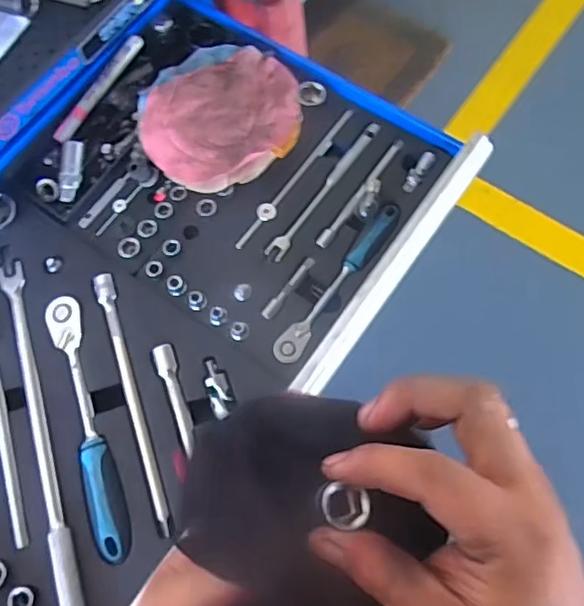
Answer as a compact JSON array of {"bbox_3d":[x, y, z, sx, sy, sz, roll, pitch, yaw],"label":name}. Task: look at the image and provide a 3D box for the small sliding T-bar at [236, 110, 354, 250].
[{"bbox_3d":[0.004,-0.128,0.608,0.017,0.014,0.191,33,75,12],"label":"small sliding T-bar"}]

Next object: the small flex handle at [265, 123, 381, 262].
[{"bbox_3d":[0.033,-0.115,0.604,0.018,0.009,0.184,33,75,12],"label":"small flex handle"}]

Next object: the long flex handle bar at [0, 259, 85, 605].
[{"bbox_3d":[-0.221,0.115,0.521,0.021,0.020,0.355,-19,72,-4],"label":"long flex handle bar"}]

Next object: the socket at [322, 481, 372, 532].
[{"bbox_3d":[0.022,0.083,0.245,0.020,0.020,0.016,13,72,6],"label":"socket"}]

